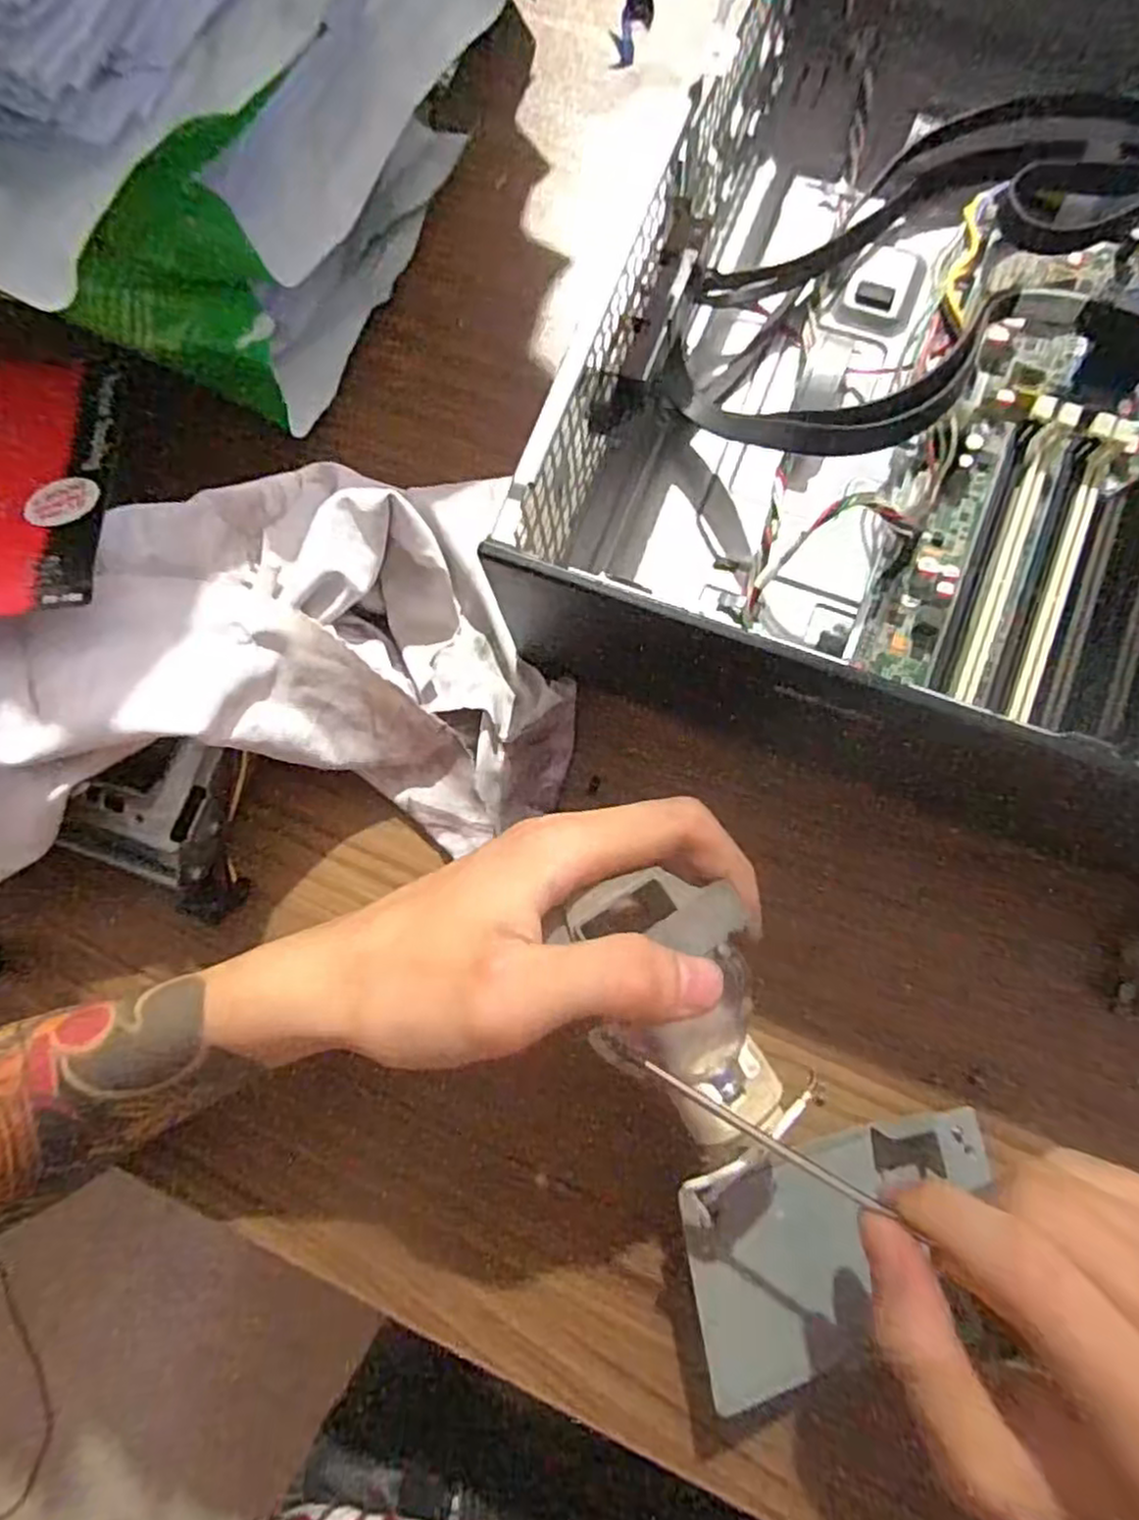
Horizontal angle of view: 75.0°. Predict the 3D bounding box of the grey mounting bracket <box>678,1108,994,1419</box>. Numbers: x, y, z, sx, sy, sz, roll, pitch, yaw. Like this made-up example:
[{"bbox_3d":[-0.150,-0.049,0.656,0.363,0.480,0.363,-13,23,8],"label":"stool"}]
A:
[{"bbox_3d":[0.091,0.157,0.240,0.108,0.012,0.068,-9,82,-13],"label":"grey mounting bracket"}]

